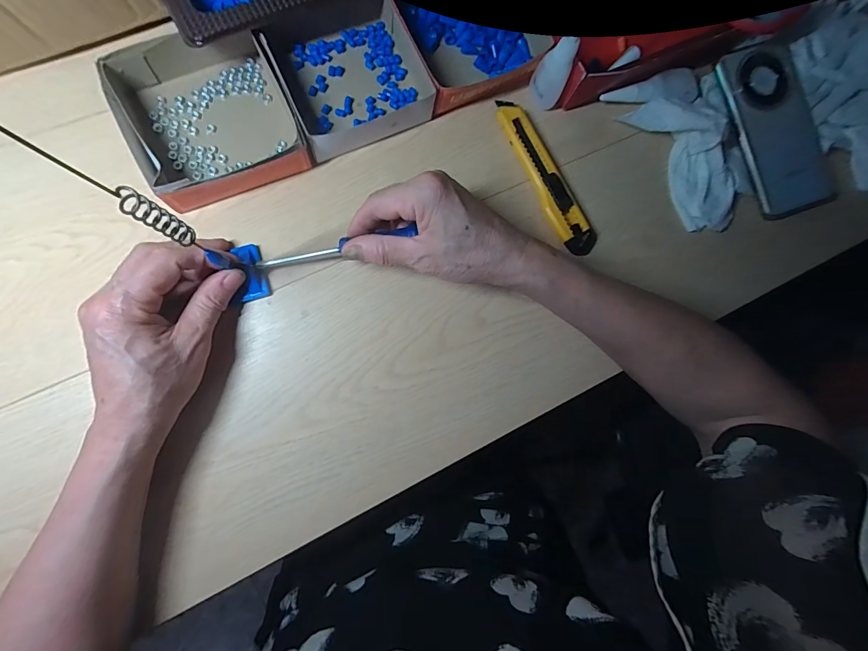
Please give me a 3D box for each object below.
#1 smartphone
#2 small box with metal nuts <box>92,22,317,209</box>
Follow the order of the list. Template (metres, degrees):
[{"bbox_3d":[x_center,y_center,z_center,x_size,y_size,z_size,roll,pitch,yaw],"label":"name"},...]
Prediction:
[{"bbox_3d":[0.339,-0.193,0.377,0.083,0.010,0.163,-16,89,-2],"label":"smartphone"},{"bbox_3d":[-0.180,-0.170,0.310,0.120,0.038,0.138,-27,89,-10],"label":"small box with metal nuts"}]

